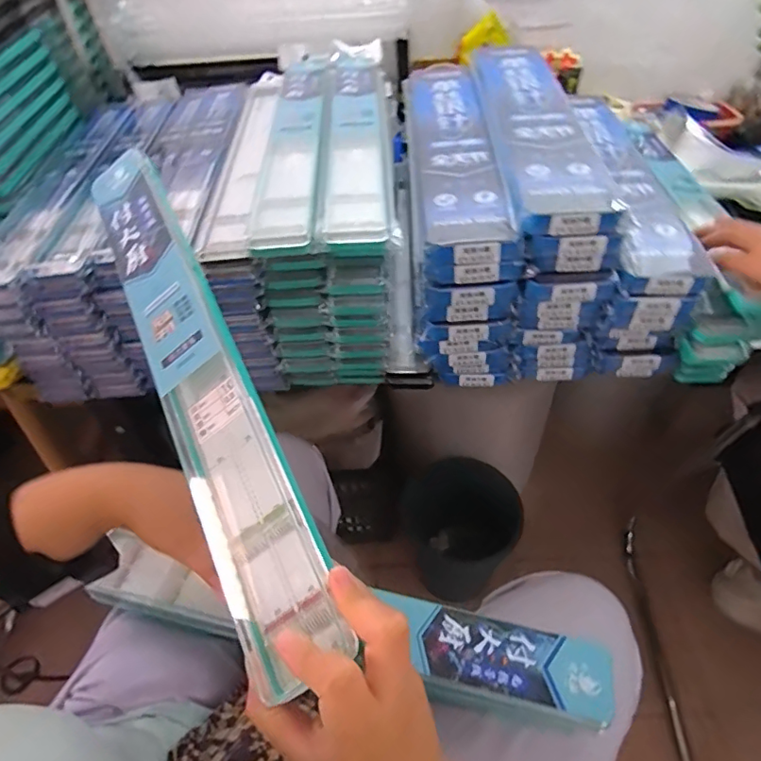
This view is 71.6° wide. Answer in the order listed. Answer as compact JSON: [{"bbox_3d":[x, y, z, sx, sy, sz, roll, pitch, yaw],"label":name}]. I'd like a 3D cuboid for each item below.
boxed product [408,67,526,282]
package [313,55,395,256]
[{"bbox_3d":[0.078,-0.268,0.621,0.095,0.052,0.440,-3,46,1],"label":"boxed product"},{"bbox_3d":[-0.029,-0.283,0.597,0.071,0.019,0.464,-3,46,1],"label":"package"}]

